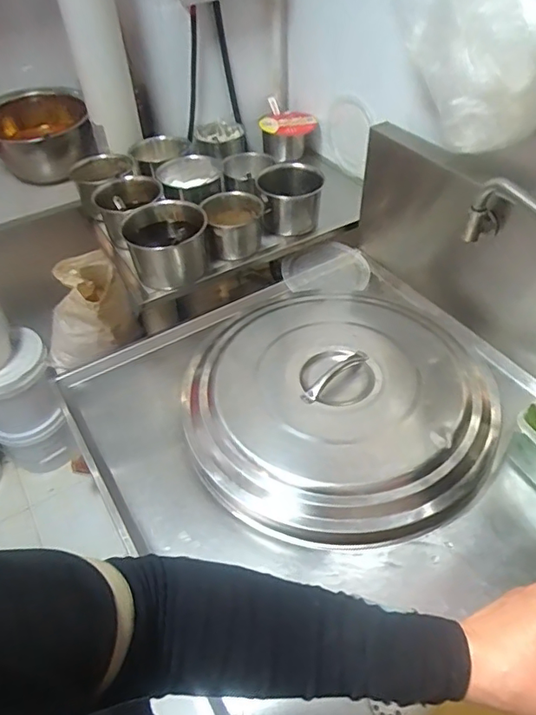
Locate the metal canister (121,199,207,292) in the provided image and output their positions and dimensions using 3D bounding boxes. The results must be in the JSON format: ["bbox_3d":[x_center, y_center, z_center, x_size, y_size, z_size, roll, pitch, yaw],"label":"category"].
[{"bbox_3d":[-0.182,-0.204,0.978,0.137,0.112,0.142,-1,46,1],"label":"metal canister"}]

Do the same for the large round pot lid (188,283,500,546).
[{"bbox_3d":[0.110,0.046,0.811,0.457,0.047,0.469,-1,46,1],"label":"large round pot lid"}]

